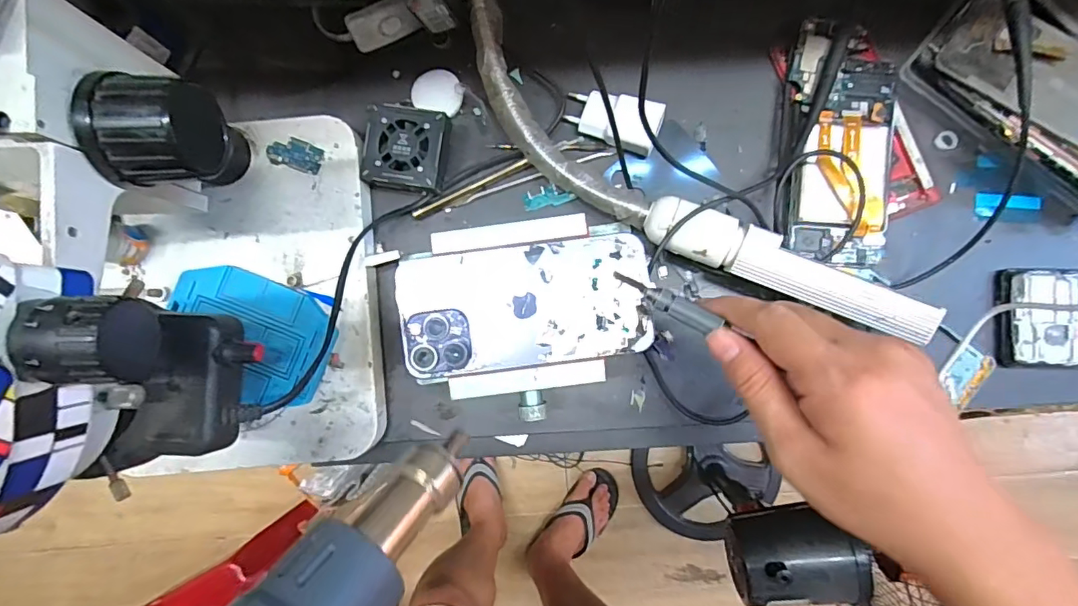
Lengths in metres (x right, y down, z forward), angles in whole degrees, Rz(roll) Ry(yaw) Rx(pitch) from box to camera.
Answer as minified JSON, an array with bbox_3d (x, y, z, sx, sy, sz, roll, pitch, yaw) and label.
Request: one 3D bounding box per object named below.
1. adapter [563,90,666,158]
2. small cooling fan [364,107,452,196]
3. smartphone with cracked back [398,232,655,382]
[{"bbox_3d":[0.055,-0.139,0.381,0.071,0.023,0.034,21,88,2],"label":"adapter"},{"bbox_3d":[-0.100,-0.115,0.385,0.056,0.028,0.057,10,88,2],"label":"small cooling fan"},{"bbox_3d":[-0.009,0.002,0.322,0.155,0.005,0.077,-7,87,1],"label":"smartphone with cracked back"}]

